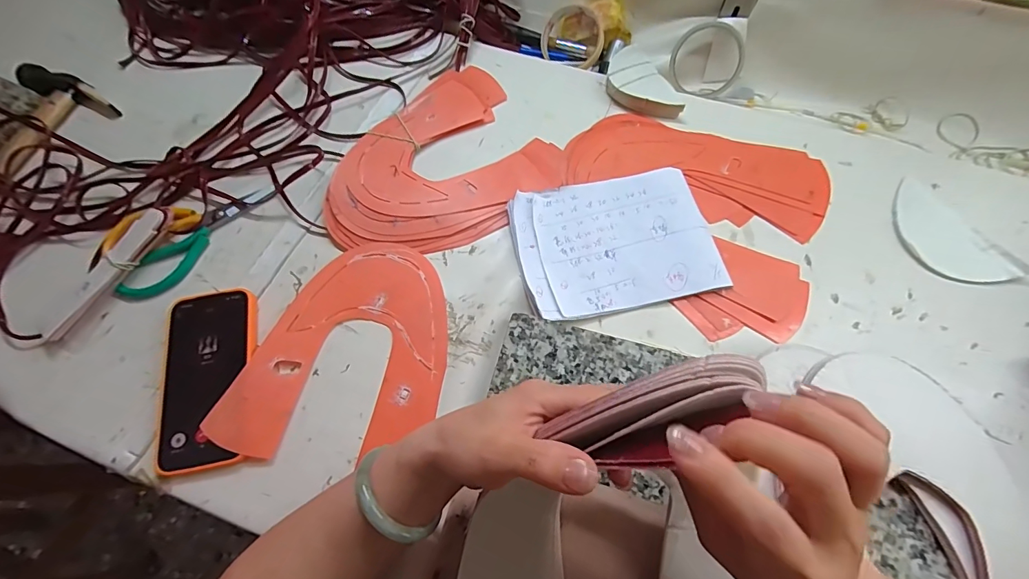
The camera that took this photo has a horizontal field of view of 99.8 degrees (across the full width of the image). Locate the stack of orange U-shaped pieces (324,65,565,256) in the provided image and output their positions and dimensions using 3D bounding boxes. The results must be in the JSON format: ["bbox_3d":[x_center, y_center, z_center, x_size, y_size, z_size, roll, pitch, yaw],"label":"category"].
[{"bbox_3d":[-0.092,-0.142,0.494,0.260,0.015,0.207,-36,71,-13],"label":"stack of orange U-shaped pieces"}]

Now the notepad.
[{"bbox_3d":[0.103,-0.050,0.452,0.196,0.015,0.146,-12,67,-4],"label":"notepad"}]

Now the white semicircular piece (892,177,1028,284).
[{"bbox_3d":[0.447,-0.052,0.450,0.074,0.011,0.134,-32,70,-12],"label":"white semicircular piece"}]

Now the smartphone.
[{"bbox_3d":[-0.288,0.081,0.404,0.084,0.016,0.161,-8,67,-2],"label":"smartphone"}]

